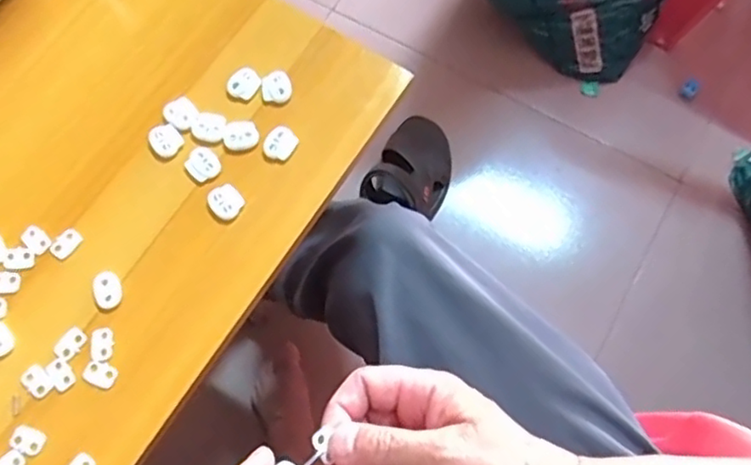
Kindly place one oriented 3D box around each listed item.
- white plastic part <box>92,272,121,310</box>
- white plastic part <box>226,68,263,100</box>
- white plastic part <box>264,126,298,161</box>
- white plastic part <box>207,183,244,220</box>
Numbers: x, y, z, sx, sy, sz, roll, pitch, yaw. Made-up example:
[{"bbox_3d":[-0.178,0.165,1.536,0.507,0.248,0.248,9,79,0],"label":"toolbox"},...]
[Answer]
[{"bbox_3d":[-0.164,0.035,0.401,0.015,0.004,0.022,-20,72,-6],"label":"white plastic part"},{"bbox_3d":[-0.089,-0.100,0.441,0.022,0.004,0.021,-36,75,-10],"label":"white plastic part"},{"bbox_3d":[-0.063,-0.059,0.428,0.020,0.004,0.022,34,75,11],"label":"white plastic part"},{"bbox_3d":[-0.096,-0.020,0.418,0.021,0.005,0.020,43,77,13],"label":"white plastic part"}]

